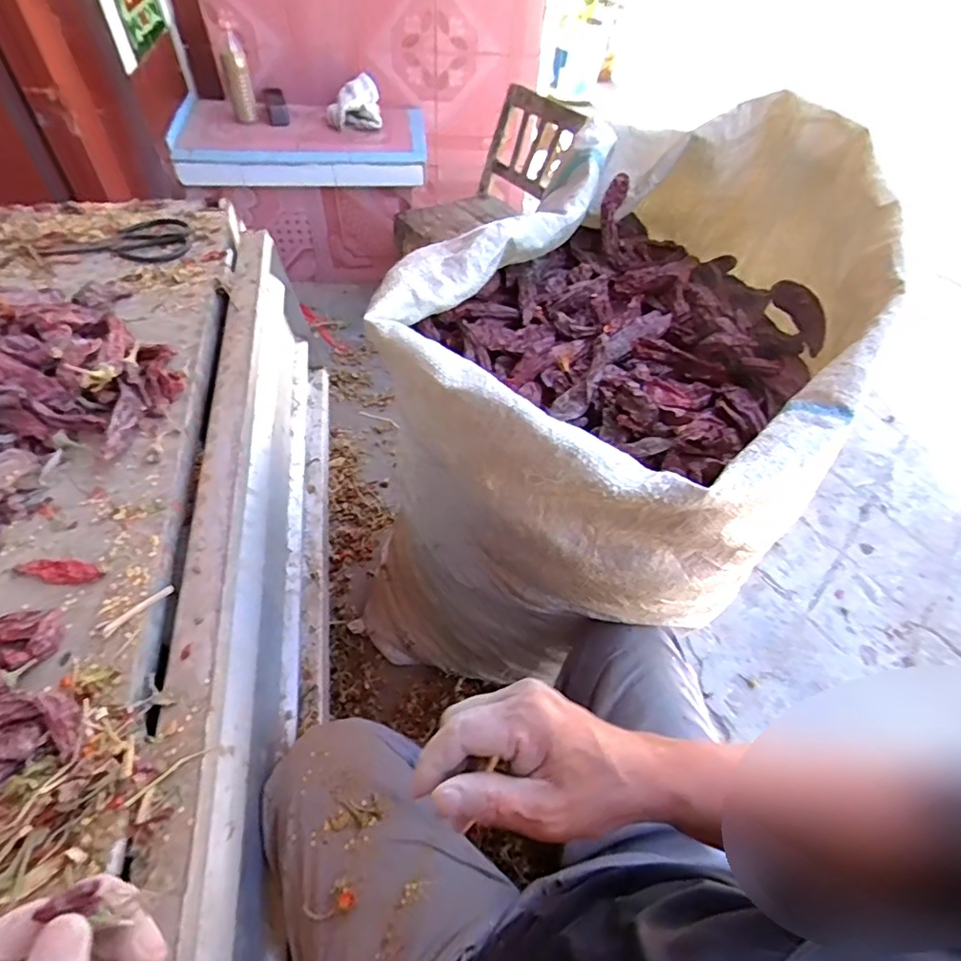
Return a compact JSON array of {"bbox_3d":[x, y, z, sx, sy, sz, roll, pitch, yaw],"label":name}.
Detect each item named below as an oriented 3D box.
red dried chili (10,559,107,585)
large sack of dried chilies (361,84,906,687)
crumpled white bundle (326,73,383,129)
[{"bbox_3d":[-0.344,0.073,0.457,0.071,0.012,0.019,6,51,0],"label":"red dried chili"},{"bbox_3d":[0.144,0.000,0.751,0.410,0.737,0.514,39,58,24],"label":"large sack of dried chilies"},{"bbox_3d":[-0.309,-0.923,1.381,0.122,0.097,0.086,-17,55,-18],"label":"crumpled white bundle"}]

